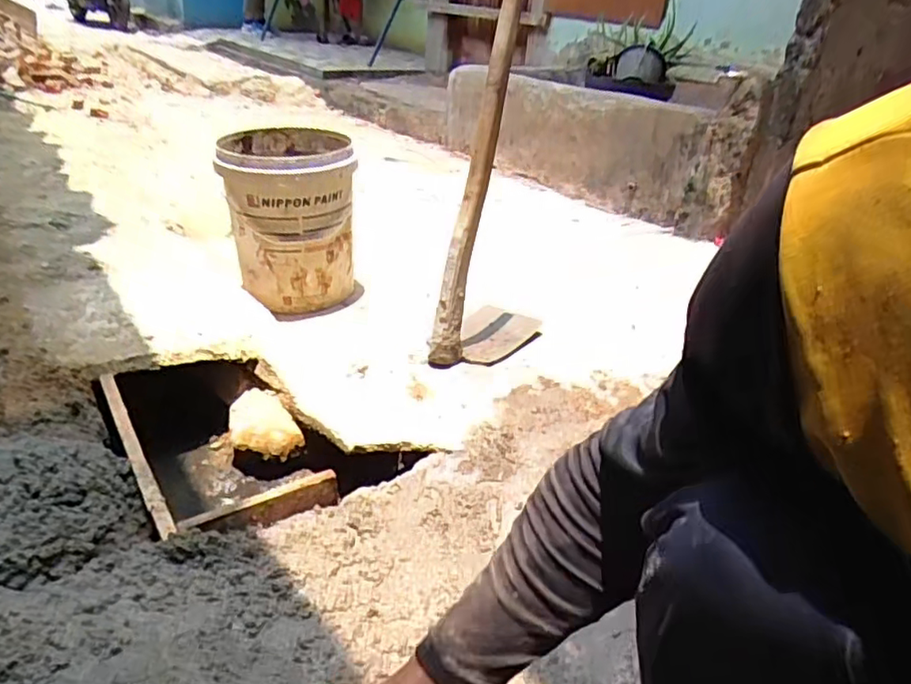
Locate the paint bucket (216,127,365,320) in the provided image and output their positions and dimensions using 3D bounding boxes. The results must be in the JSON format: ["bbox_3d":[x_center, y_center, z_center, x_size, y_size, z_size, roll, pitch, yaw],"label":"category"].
[{"bbox_3d":[-0.394,-0.281,1.457,0.290,0.382,0.283,4,29,-2],"label":"paint bucket"}]

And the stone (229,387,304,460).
[{"bbox_3d":[-0.358,0.152,1.107,0.188,0.065,0.096,29,37,35],"label":"stone"}]

